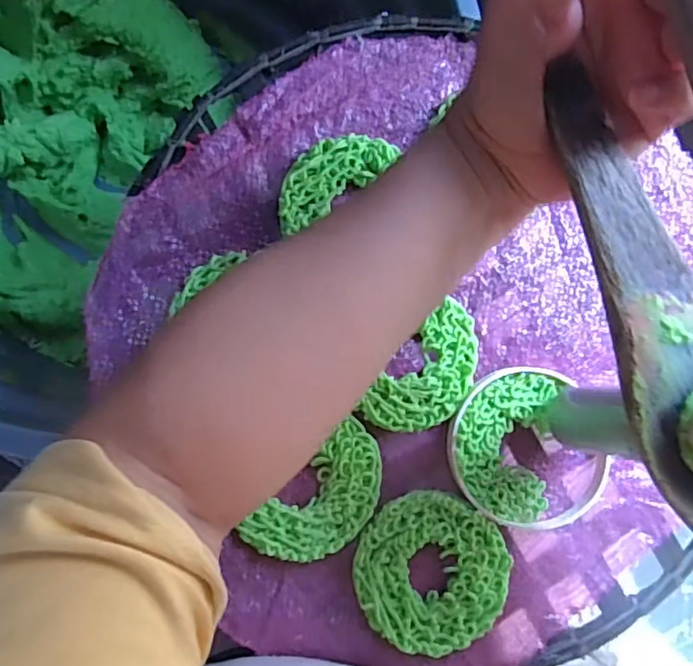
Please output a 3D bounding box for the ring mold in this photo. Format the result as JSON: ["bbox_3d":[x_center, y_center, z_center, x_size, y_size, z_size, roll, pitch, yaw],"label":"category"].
[{"bbox_3d":[0.096,0.063,0.310,0.083,0.010,0.088,1,85,-8],"label":"ring mold"}]

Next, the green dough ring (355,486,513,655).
[{"bbox_3d":[0.045,0.123,0.297,0.080,0.010,0.074,1,85,-8],"label":"green dough ring"}]

